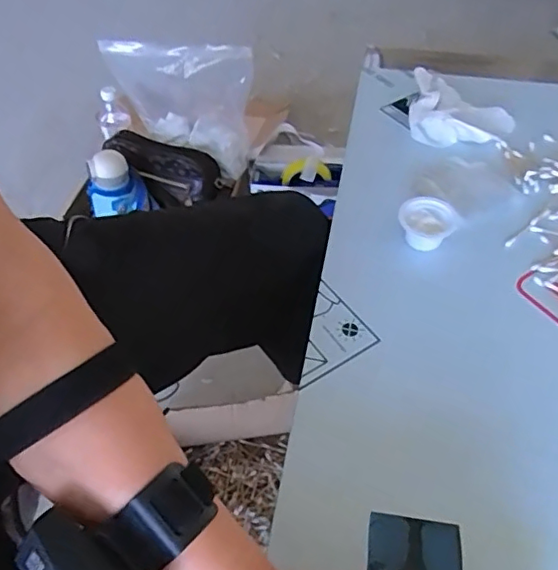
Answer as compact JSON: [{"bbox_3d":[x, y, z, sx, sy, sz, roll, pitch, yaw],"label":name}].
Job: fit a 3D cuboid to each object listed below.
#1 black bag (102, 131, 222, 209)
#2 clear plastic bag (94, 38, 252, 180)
[{"bbox_3d":[-0.243,-0.244,1.158,0.248,0.095,0.103,25,54,6],"label":"black bag"},{"bbox_3d":[-0.209,-0.371,1.133,0.319,0.256,0.093,15,52,14],"label":"clear plastic bag"}]

